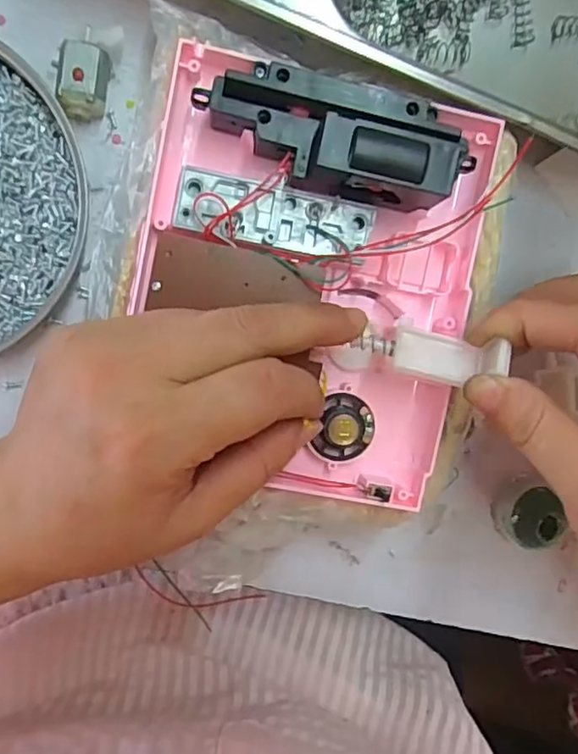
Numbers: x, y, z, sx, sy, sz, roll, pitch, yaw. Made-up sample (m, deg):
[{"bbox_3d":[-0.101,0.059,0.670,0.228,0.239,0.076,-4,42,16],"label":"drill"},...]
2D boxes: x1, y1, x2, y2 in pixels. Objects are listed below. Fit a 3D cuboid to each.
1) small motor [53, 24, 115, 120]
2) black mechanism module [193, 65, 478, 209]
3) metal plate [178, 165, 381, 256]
[{"bbox_3d":[-0.085,-0.124,0.251,0.019,0.015,0.032,14,95,-7],"label":"small motor"},{"bbox_3d":[0.018,-0.090,0.222,0.099,0.029,0.040,15,95,-7],"label":"black mechanism module"},{"bbox_3d":[-0.005,-0.062,0.235,0.076,0.009,0.024,9,96,-6],"label":"metal plate"}]

